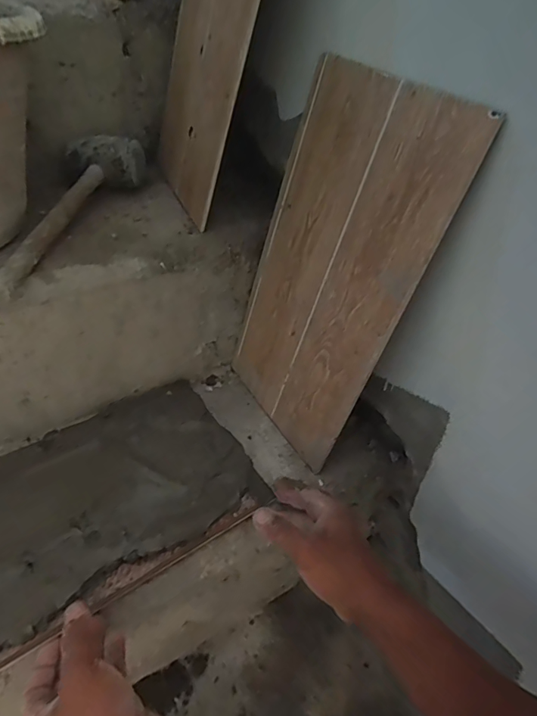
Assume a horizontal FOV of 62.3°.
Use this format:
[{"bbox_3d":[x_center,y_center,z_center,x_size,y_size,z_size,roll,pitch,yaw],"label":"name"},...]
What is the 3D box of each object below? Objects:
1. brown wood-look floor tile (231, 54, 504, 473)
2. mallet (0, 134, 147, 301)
[{"bbox_3d":[0.054,-0.080,0.480,0.006,0.387,0.214,-10,44,-35],"label":"brown wood-look floor tile"},{"bbox_3d":[-0.208,-0.167,0.478,0.078,0.069,0.270,6,41,-1],"label":"mallet"}]

